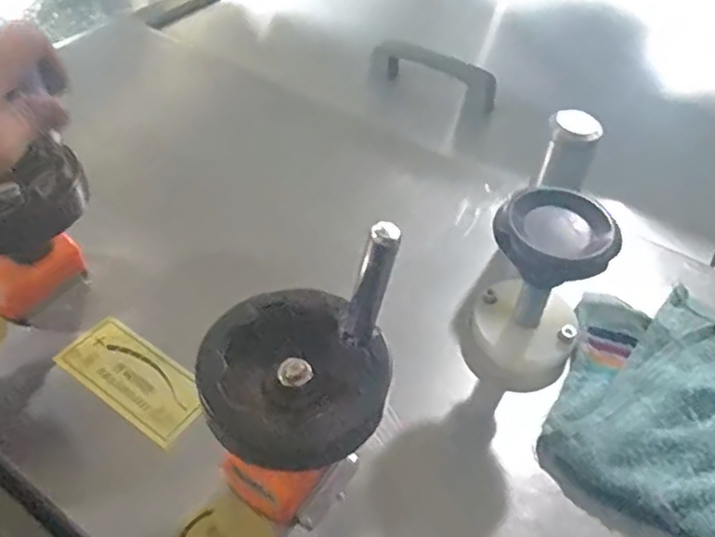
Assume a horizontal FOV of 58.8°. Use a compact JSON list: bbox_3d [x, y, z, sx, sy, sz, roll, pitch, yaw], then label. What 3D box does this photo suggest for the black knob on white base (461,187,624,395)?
[{"bbox_3d":[0.117,0.015,0.419,0.075,0.105,0.087,19,48,14],"label":"black knob on white base"}]

